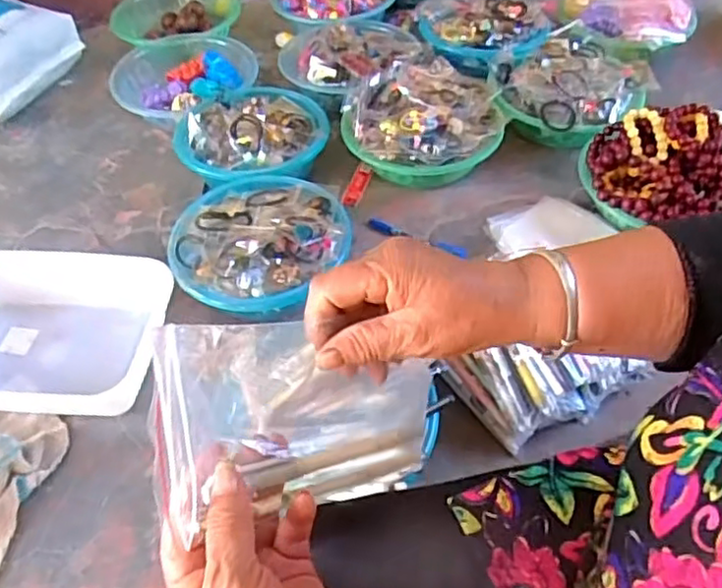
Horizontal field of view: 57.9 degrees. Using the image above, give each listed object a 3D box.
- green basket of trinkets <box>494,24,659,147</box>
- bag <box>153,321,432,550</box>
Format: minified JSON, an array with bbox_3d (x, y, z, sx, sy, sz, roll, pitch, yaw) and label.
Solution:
[{"bbox_3d":[0.331,-0.332,1.053,0.234,0.081,0.263,27,55,23],"label":"green basket of trinkets"},{"bbox_3d":[-0.029,0.067,0.370,0.164,0.106,0.015,-3,8,-31],"label":"bag"}]

